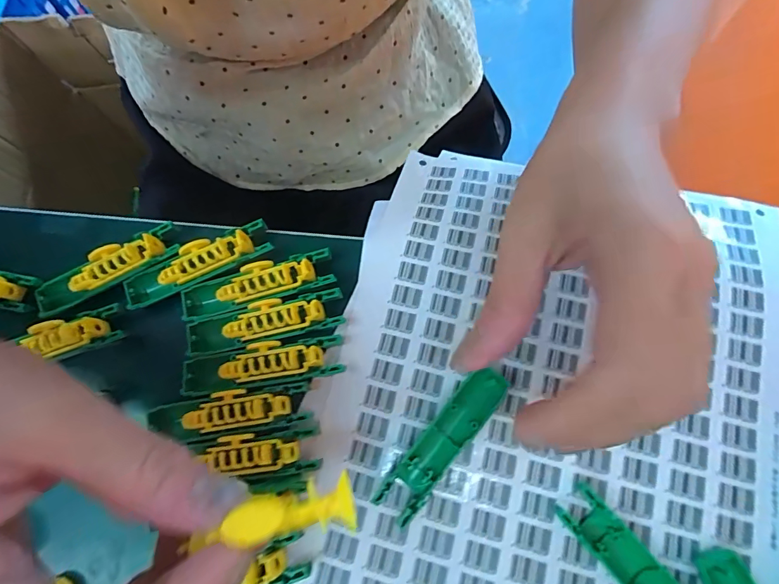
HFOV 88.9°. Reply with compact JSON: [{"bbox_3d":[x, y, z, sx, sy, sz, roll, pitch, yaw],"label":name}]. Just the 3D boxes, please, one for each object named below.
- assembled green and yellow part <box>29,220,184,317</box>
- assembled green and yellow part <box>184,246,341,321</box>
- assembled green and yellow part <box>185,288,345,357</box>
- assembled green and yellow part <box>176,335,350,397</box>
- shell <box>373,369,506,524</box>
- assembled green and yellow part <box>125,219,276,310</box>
[{"bbox_3d":[-0.148,-0.013,0.206,0.076,0.012,0.021,-30,75,-4],"label":"assembled green and yellow part"},{"bbox_3d":[-0.067,-0.004,0.201,0.077,0.008,0.020,-16,75,0],"label":"assembled green and yellow part"},{"bbox_3d":[-0.062,0.015,0.197,0.077,0.010,0.019,-12,75,1],"label":"assembled green and yellow part"},{"bbox_3d":[-0.062,0.035,0.190,0.077,0.012,0.020,-8,75,2],"label":"assembled green and yellow part"},{"bbox_3d":[0.025,0.067,0.180,0.017,0.011,0.077,40,81,12],"label":"shell"},{"bbox_3d":[-0.100,-0.016,0.204,0.077,0.008,0.020,-24,75,-3],"label":"assembled green and yellow part"}]

